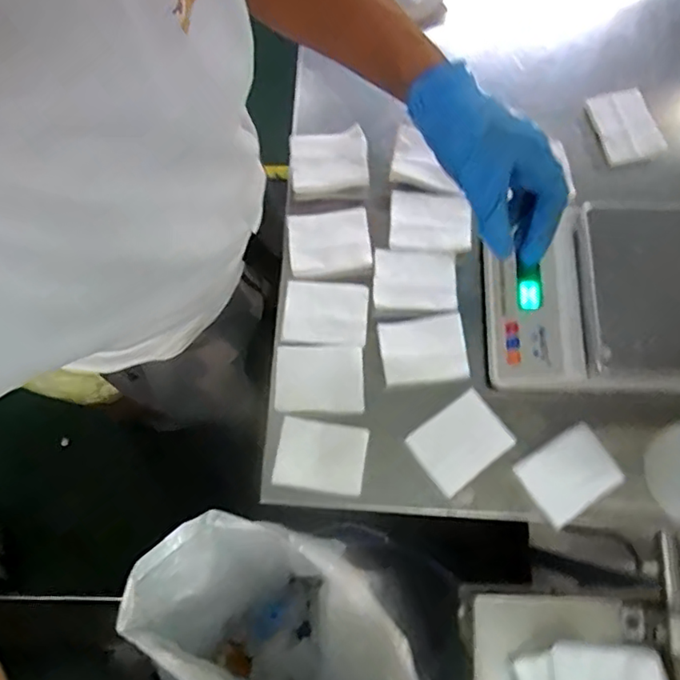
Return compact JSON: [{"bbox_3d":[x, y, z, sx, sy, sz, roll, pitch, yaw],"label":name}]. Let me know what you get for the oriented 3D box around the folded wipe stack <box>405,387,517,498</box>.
[{"bbox_3d":[0.123,0.104,0.582,0.090,0.016,0.072,-36,79,-8],"label":"folded wipe stack"}]

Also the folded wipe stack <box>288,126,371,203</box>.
[{"bbox_3d":[-0.014,-0.205,0.661,0.092,0.033,0.075,-4,77,-1],"label":"folded wipe stack"}]

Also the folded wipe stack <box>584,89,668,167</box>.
[{"bbox_3d":[0.339,-0.253,0.669,0.070,0.013,0.093,-14,77,-3],"label":"folded wipe stack"}]

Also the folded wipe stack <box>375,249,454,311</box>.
[{"bbox_3d":[0.082,-0.066,0.627,0.088,0.019,0.064,5,77,1],"label":"folded wipe stack"}]

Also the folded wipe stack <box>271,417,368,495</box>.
[{"bbox_3d":[-0.020,0.119,0.579,0.089,0.015,0.066,8,77,2],"label":"folded wipe stack"}]

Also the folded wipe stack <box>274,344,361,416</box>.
[{"bbox_3d":[-0.022,0.042,0.601,0.090,0.013,0.070,1,77,0],"label":"folded wipe stack"}]

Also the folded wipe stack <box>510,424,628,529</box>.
[{"bbox_3d":[0.231,0.136,0.574,0.087,0.022,0.070,-33,79,-7],"label":"folded wipe stack"}]

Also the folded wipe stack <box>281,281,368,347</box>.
[{"bbox_3d":[-0.016,-0.028,0.616,0.089,0.009,0.069,3,77,1],"label":"folded wipe stack"}]

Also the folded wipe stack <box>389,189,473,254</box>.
[{"bbox_3d":[0.101,-0.133,0.642,0.088,0.017,0.069,4,77,1],"label":"folded wipe stack"}]

